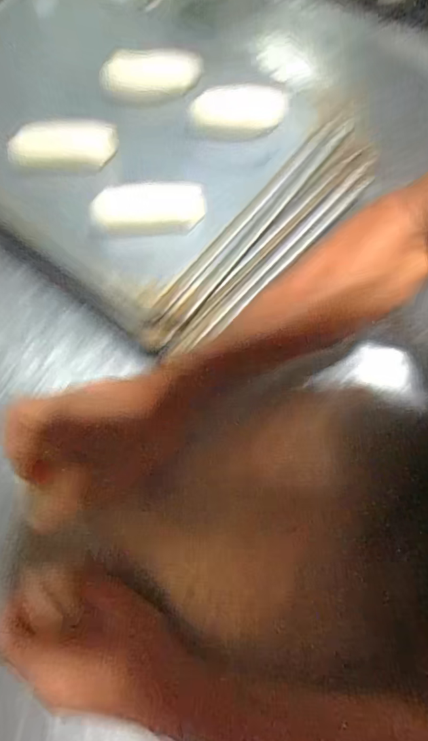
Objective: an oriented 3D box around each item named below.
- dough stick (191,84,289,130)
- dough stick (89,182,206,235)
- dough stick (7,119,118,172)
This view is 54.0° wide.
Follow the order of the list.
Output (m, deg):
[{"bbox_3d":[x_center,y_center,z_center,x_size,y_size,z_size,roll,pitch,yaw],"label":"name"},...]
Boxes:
[{"bbox_3d":[0.029,-0.282,0.455,0.106,0.040,0.030,-12,68,-4],"label":"dough stick"},{"bbox_3d":[-0.064,-0.161,0.415,0.109,0.027,0.038,-7,68,-2],"label":"dough stick"},{"bbox_3d":[-0.156,-0.235,0.440,0.110,0.035,0.030,-1,68,0],"label":"dough stick"}]

